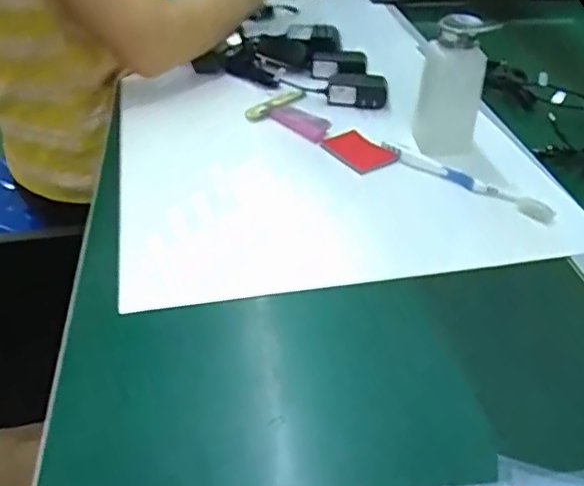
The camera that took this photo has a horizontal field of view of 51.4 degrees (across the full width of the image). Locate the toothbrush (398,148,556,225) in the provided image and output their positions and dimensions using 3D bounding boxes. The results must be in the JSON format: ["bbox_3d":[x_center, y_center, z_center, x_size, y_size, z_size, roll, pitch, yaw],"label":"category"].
[{"bbox_3d":[0.177,-0.056,0.592,0.160,0.018,0.020,24,43,26],"label":"toothbrush"}]

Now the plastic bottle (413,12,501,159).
[{"bbox_3d":[0.164,-0.162,0.622,0.056,0.127,0.042,-5,38,-8],"label":"plastic bottle"}]

